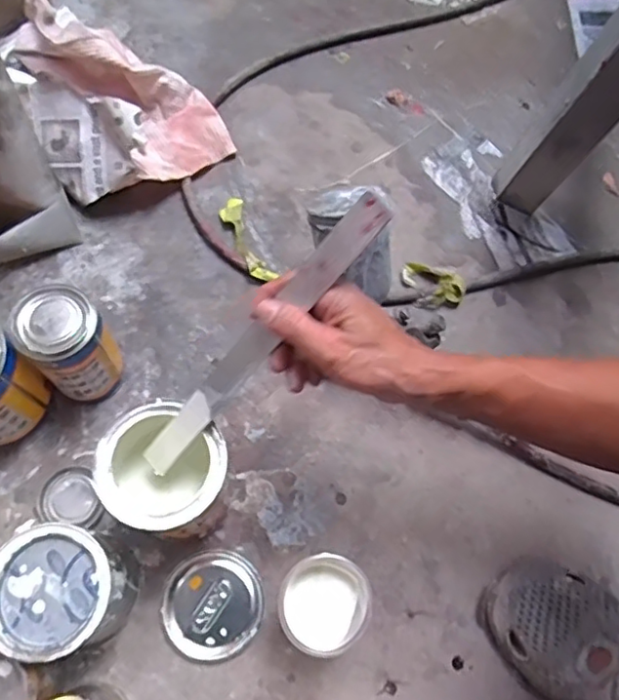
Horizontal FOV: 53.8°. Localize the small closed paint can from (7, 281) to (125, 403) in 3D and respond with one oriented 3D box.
[{"bbox_3d":[-0.226,-0.001,0.595,0.072,0.140,0.067,1,69,-2],"label":"small closed paint can"}]

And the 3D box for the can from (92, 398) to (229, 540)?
[{"bbox_3d":[-0.123,0.114,0.553,0.103,0.135,0.101,1,69,-2],"label":"can"}]

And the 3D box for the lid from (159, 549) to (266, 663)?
[{"bbox_3d":[-0.090,0.240,0.577,0.091,0.011,0.093,1,69,-2],"label":"lid"}]

